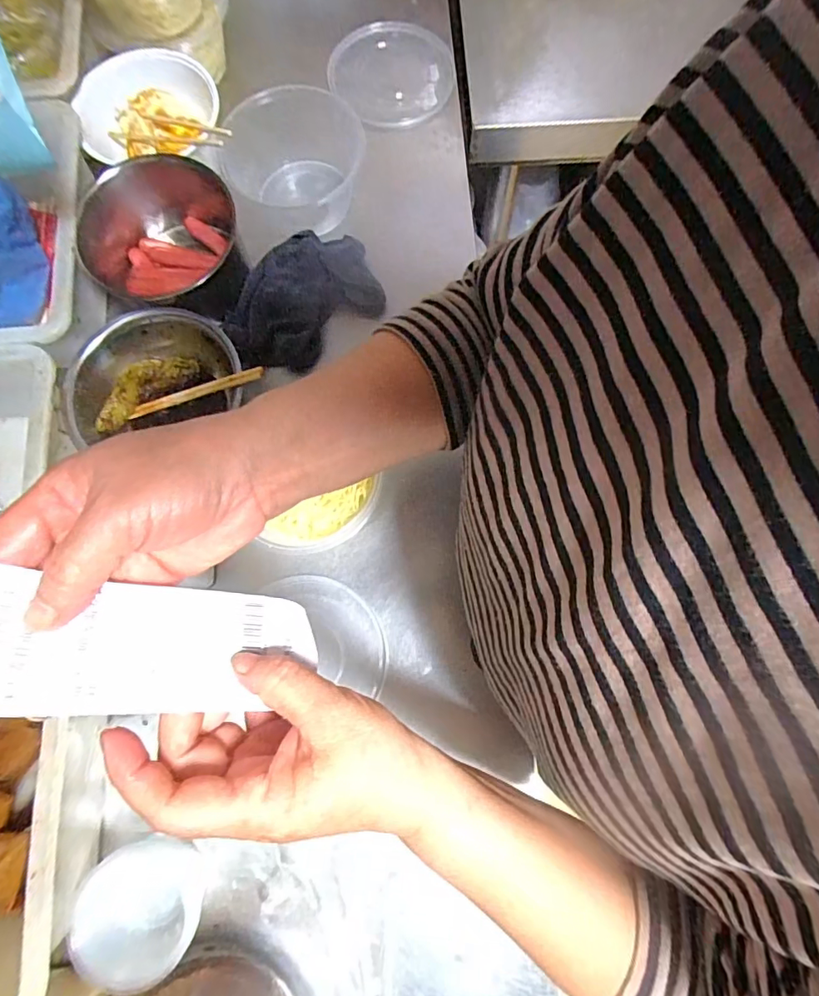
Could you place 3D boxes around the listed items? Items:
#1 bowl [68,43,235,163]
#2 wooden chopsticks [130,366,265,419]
[{"bbox_3d":[-0.298,-0.437,0.579,0.161,0.057,0.155,-14,78,-3],"label":"bowl"},{"bbox_3d":[-0.228,-0.112,0.524,0.178,0.013,0.014,-11,77,21],"label":"wooden chopsticks"}]

